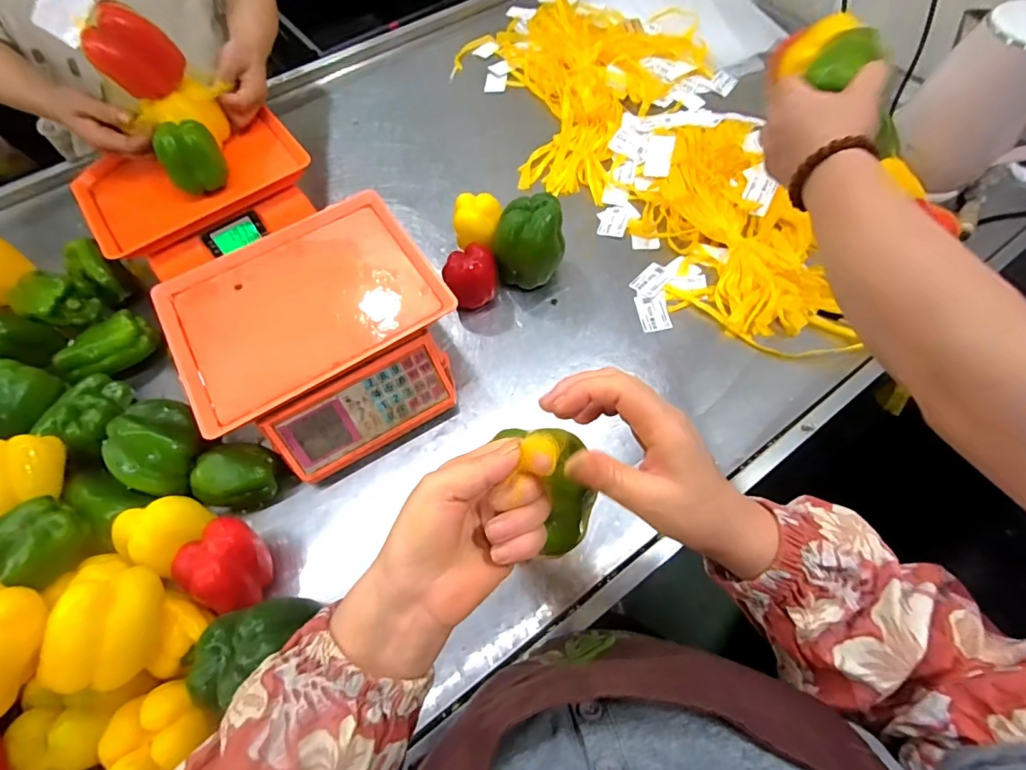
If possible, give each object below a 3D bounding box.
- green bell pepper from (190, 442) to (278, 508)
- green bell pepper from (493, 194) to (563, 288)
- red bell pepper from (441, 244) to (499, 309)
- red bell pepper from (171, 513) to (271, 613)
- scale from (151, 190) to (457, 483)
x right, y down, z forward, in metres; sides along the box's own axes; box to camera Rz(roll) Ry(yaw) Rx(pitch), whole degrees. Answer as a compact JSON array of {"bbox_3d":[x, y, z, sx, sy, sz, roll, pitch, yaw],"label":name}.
[{"bbox_3d":[-0.320,0.107,0.559,0.075,0.074,0.076,-1,63,1],"label":"green bell pepper"},{"bbox_3d":[0.022,-0.197,0.679,0.093,0.117,0.085,-1,63,1],"label":"green bell pepper"},{"bbox_3d":[-0.057,-0.148,0.676,0.072,0.076,0.080,-9,63,-3],"label":"red bell pepper"},{"bbox_3d":[-0.295,0.191,0.506,0.077,0.095,0.075,32,68,16],"label":"red bell pepper"},{"bbox_3d":[-0.232,-0.055,0.606,0.291,0.130,0.289,-31,66,-14],"label":"scale"}]

